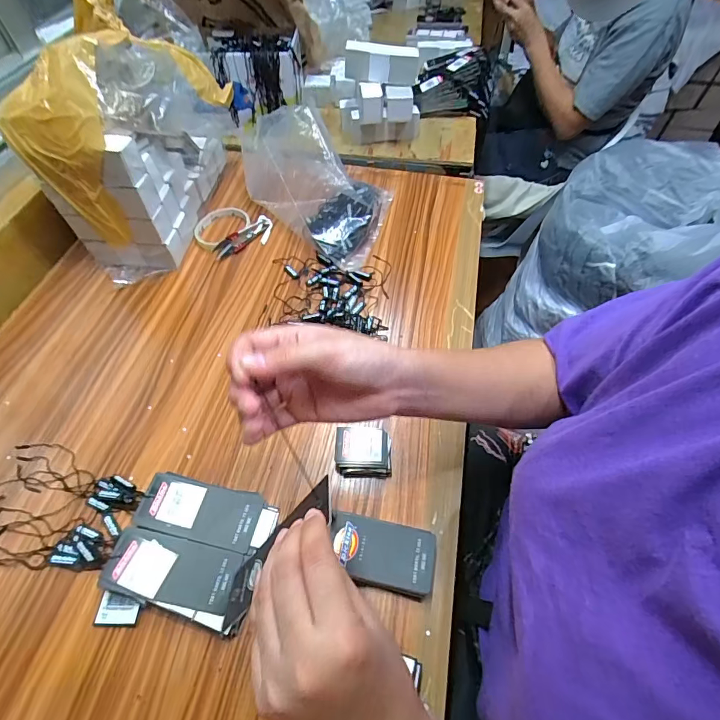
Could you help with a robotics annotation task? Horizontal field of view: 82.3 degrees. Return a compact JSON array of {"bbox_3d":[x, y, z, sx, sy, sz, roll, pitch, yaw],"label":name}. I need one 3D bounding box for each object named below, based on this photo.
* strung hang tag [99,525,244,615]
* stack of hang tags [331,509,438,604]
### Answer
[{"bbox_3d":[-0.164,0.183,0.360,0.107,0.009,0.051,16,56,-5],"label":"strung hang tag"},{"bbox_3d":[0.019,0.178,0.376,0.094,0.026,0.056,10,56,7],"label":"stack of hang tags"}]

